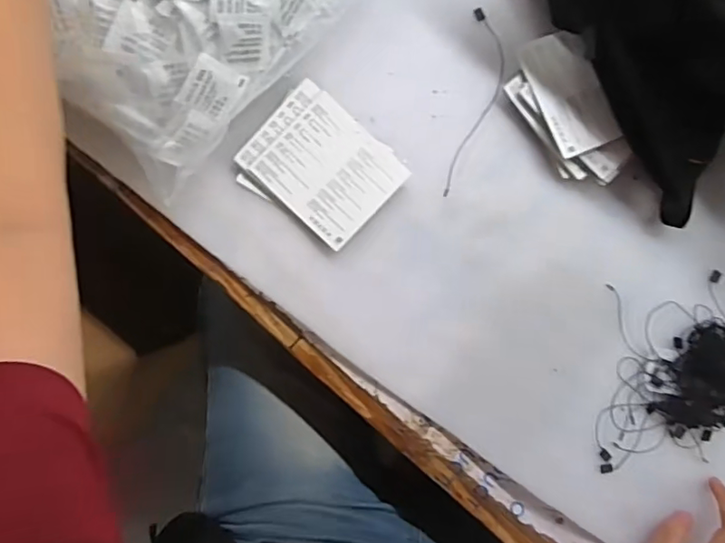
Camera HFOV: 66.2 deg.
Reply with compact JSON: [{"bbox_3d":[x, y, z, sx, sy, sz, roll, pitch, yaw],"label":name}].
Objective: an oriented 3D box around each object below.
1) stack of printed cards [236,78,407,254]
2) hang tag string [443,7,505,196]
[{"bbox_3d":[-0.034,-0.085,0.458,0.113,0.013,0.096,41,87,0],"label":"stack of printed cards"},{"bbox_3d":[0.098,-0.141,0.469,0.033,0.004,0.160,9,87,-2],"label":"hang tag string"}]

